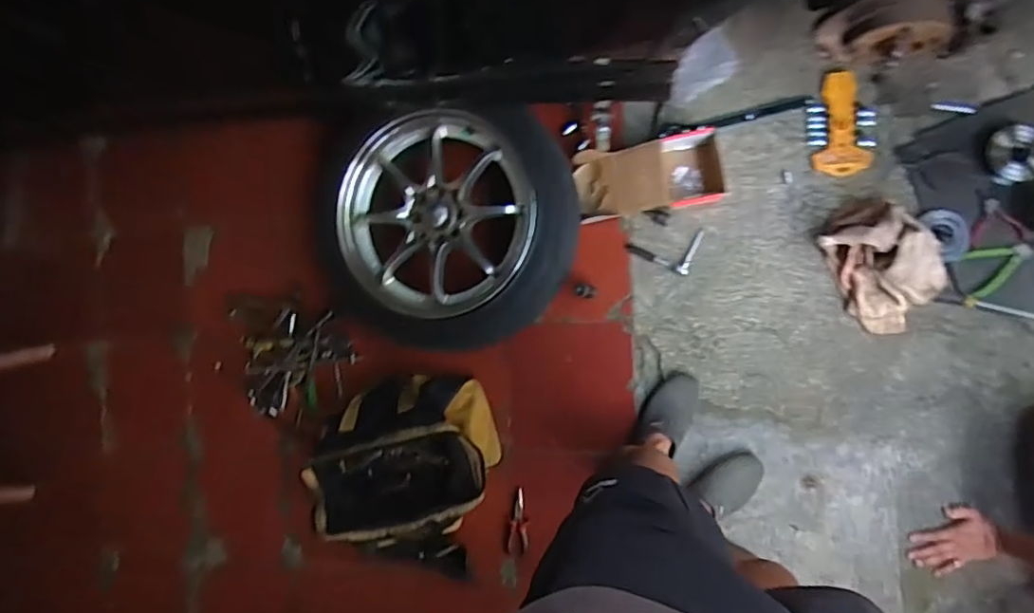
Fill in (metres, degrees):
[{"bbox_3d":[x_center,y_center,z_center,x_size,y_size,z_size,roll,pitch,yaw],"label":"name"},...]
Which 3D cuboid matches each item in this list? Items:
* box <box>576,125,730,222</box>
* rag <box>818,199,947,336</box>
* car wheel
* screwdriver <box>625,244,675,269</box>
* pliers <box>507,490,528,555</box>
[{"bbox_3d":[0.286,-0.287,1.283,0.313,0.123,0.164,-6,88,15],"label":"box"},{"bbox_3d":[0.755,-0.085,1.206,0.169,0.128,0.280,-31,82,13],"label":"rag"},{"bbox_3d":[-0.145,-0.162,1.349,0.530,0.247,0.553,0,90,15],"label":"car wheel"},{"bbox_3d":[0.303,-0.114,1.327,0.117,0.015,0.020,25,94,9],"label":"screwdriver"},{"bbox_3d":[0.007,0.517,1.398,0.050,0.007,0.155,5,91,10],"label":"pliers"}]

